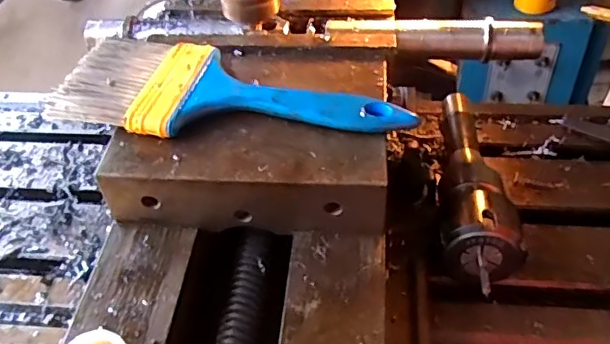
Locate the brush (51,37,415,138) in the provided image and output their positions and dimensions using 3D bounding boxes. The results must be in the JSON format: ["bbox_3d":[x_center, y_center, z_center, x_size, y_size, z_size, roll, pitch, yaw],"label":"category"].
[{"bbox_3d":[-0.041,-0.048,0.318,0.197,0.010,0.073,5,45,7],"label":"brush"}]

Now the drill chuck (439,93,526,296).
[{"bbox_3d":[0.120,0.005,0.385,0.053,0.052,0.182,5,45,7],"label":"drill chuck"}]

